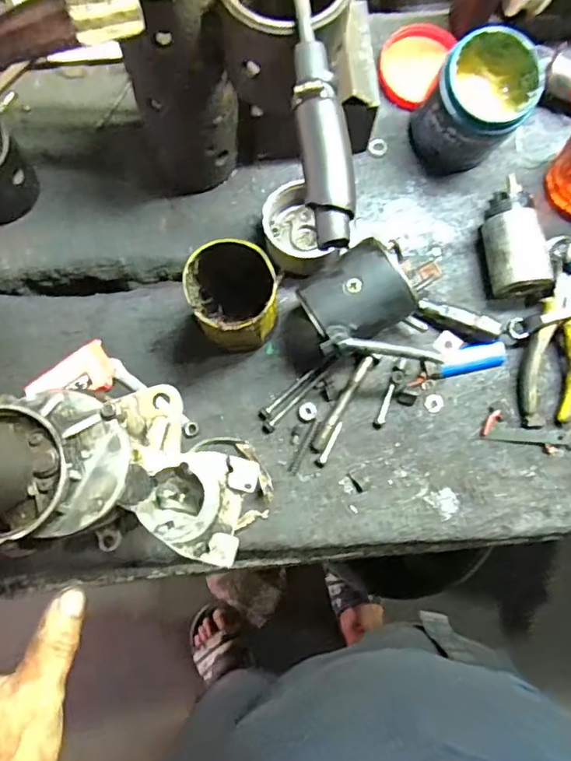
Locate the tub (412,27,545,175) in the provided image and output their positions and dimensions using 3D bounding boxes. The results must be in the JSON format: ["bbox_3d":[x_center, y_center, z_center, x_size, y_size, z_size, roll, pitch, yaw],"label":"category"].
[{"bbox_3d":[0.180,-0.264,0.546,0.092,0.111,0.093,0,78,-1],"label":"tub"}]

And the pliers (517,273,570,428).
[{"bbox_3d":[0.259,-0.027,0.543,0.055,0.022,0.143,10,96,1],"label":"pliers"}]

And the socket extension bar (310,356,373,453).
[{"bbox_3d":[0.055,0.023,0.551,0.012,0.016,0.104,31,79,6],"label":"socket extension bar"}]

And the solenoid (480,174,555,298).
[{"bbox_3d":[0.220,-0.138,0.548,0.049,0.044,0.105,-12,78,-3],"label":"solenoid"}]

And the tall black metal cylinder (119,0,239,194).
[{"bbox_3d":[-0.089,-0.265,0.483,0.093,0.217,0.097,-17,79,-4],"label":"tall black metal cylinder"}]

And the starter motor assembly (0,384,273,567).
[{"bbox_3d":[-0.099,0.055,0.375,0.150,0.317,0.104,6,78,1],"label":"starter motor assembly"}]

